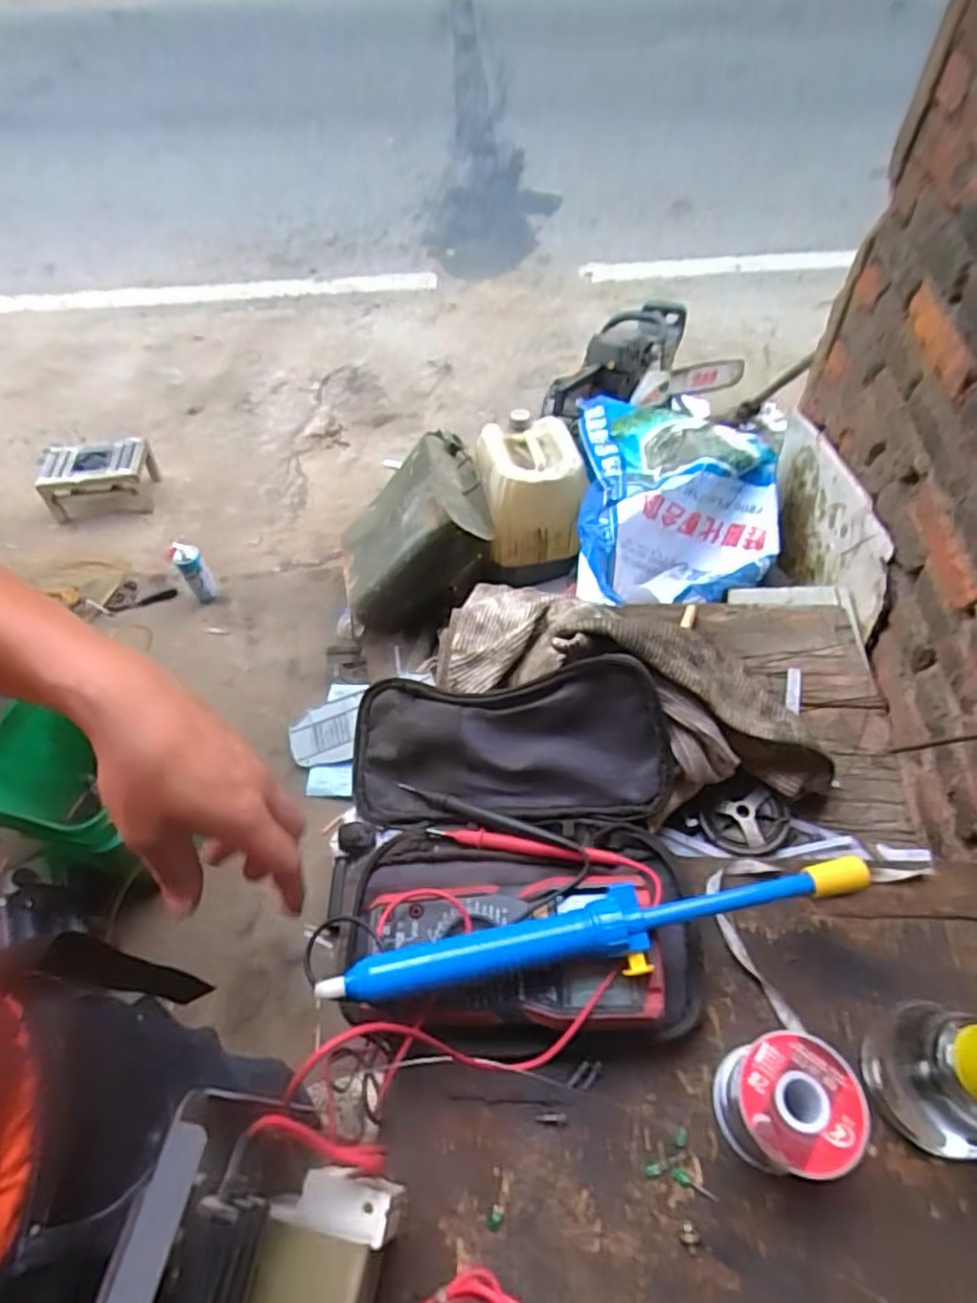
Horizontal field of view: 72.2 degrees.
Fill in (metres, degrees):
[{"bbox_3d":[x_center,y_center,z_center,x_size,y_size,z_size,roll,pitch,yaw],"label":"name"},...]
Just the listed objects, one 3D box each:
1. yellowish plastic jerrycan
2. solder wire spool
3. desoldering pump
[{"bbox_3d":[0.092,-0.379,1.586,0.218,0.210,0.325,-9,55,-4],"label":"yellowish plastic jerrycan"},{"bbox_3d":[0.167,0.255,0.378,0.061,0.070,0.061,-1,55,2],"label":"solder wire spool"},{"bbox_3d":[0.066,0.171,0.402,0.322,0.029,0.041,-12,56,-6],"label":"desoldering pump"}]

